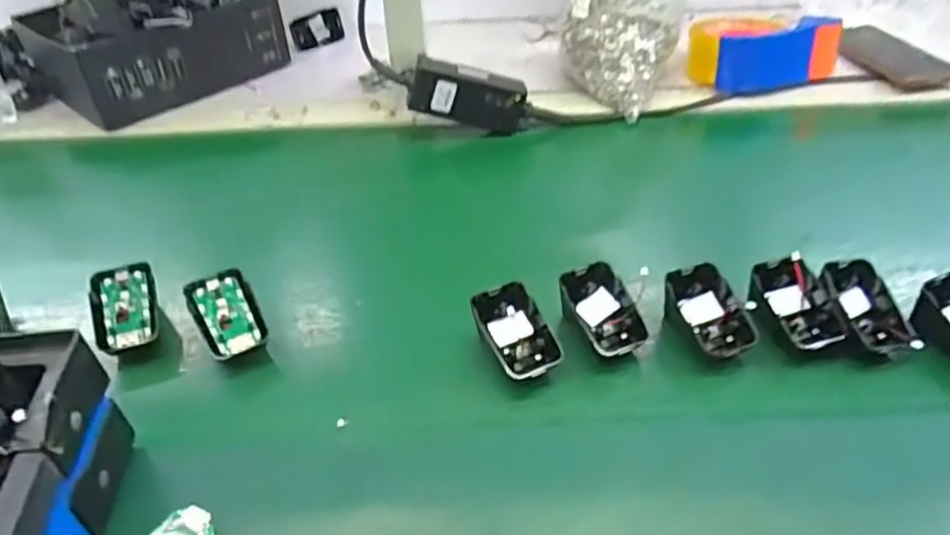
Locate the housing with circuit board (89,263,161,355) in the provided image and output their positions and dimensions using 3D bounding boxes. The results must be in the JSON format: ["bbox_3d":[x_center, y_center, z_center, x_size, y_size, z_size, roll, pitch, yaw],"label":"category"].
[{"bbox_3d":[-0.255,0.029,0.503,0.044,0.015,0.069,-15,62,-15],"label":"housing with circuit board"}]

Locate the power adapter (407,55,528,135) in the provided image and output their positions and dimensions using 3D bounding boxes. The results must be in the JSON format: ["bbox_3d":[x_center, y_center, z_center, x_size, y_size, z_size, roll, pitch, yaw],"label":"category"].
[{"bbox_3d":[-0.005,-0.170,0.691,0.119,0.061,0.026,12,39,-17],"label":"power adapter"}]

